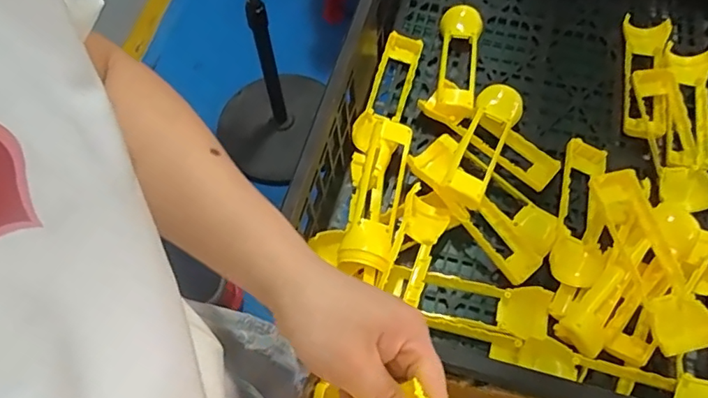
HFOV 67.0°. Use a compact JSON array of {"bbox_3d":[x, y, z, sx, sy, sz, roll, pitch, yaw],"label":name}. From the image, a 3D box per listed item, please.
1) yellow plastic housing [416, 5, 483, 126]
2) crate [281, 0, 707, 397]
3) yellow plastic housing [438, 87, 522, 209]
[{"bbox_3d":[0.120,-0.159,0.633,0.057,0.039,0.177,13,65,9],"label":"yellow plastic housing"},{"bbox_3d":[0.207,-0.105,0.571,0.409,0.175,0.596,13,65,9],"label":"crate"},{"bbox_3d":[0.134,-0.058,0.569,0.056,0.041,0.171,22,54,13],"label":"yellow plastic housing"}]

